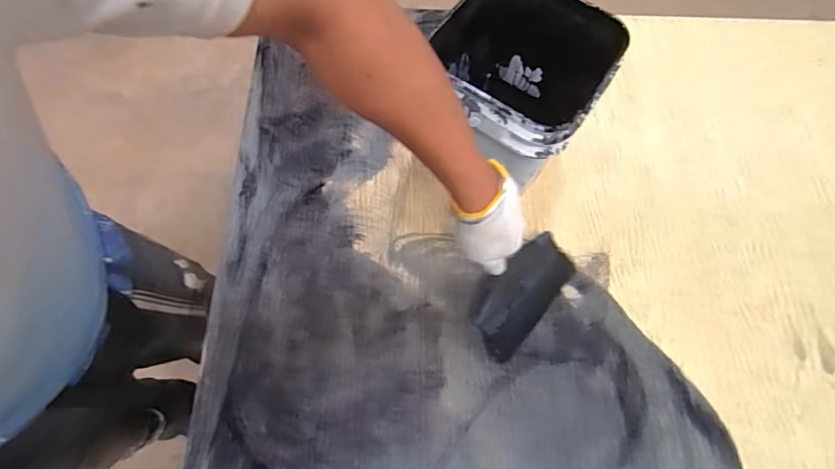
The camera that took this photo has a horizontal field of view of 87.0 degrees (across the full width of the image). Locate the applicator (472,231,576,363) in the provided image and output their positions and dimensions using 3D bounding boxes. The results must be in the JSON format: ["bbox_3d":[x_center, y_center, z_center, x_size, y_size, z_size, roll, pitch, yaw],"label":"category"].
[{"bbox_3d":[0.139,0.075,0.586,0.168,0.013,0.098,-46,115,-19],"label":"applicator"}]

